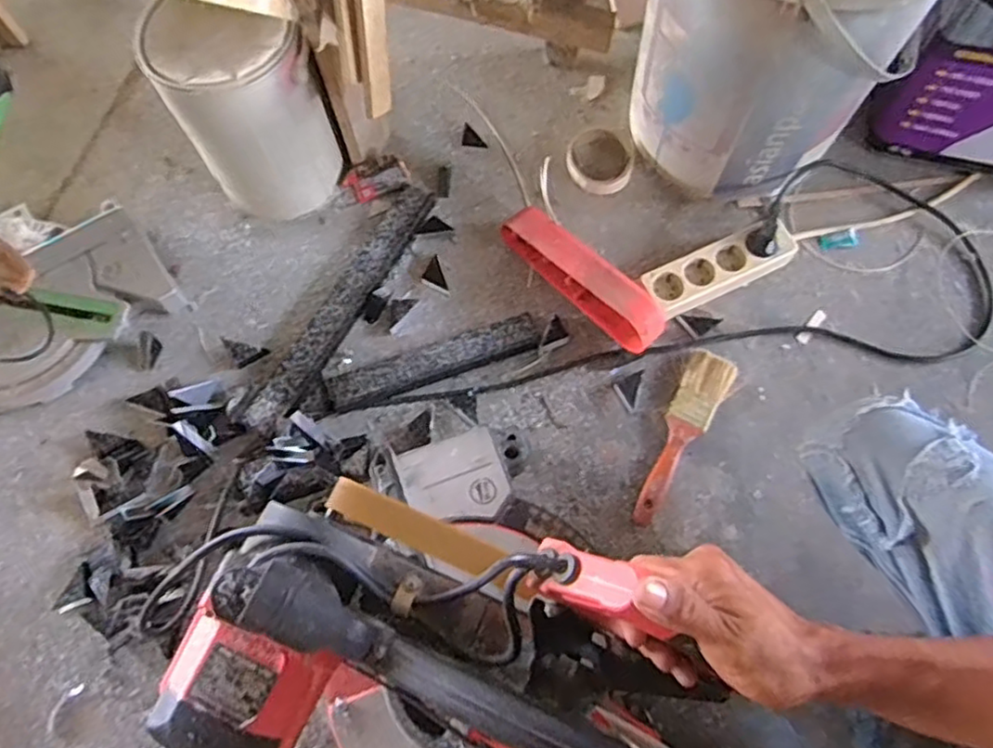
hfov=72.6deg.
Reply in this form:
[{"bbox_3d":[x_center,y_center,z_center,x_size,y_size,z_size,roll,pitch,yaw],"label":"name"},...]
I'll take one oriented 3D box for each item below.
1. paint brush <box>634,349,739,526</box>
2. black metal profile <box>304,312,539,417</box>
[{"bbox_3d":[0.211,0.069,0.790,0.054,0.017,0.220,30,73,11],"label":"paint brush"},{"bbox_3d":[-0.087,-0.011,0.819,0.281,0.020,0.045,-19,71,-7],"label":"black metal profile"}]

